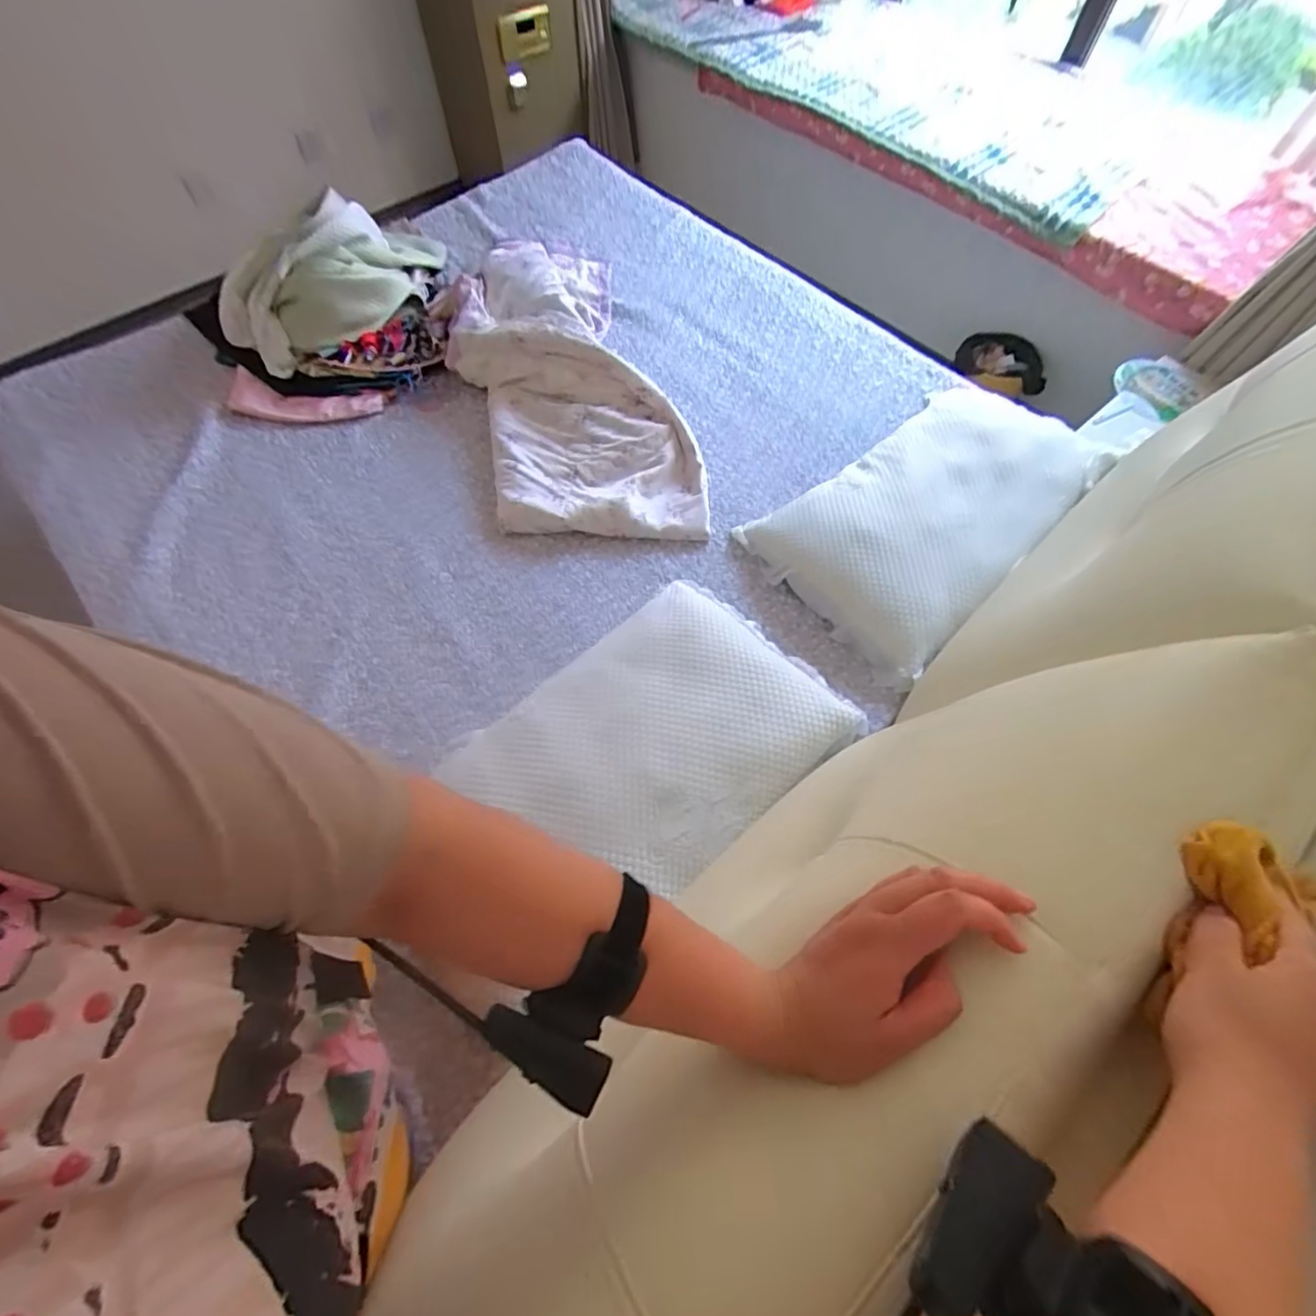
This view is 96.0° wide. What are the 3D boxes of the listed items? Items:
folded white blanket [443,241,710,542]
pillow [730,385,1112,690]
[{"bbox_3d":[-0.233,-0.657,1.340,0.433,0.135,1.011,-17,70,-7],"label":"folded white blanket"},{"bbox_3d":[0.535,-0.285,1.149,0.643,0.113,0.429,-34,73,-13],"label":"pillow"}]

